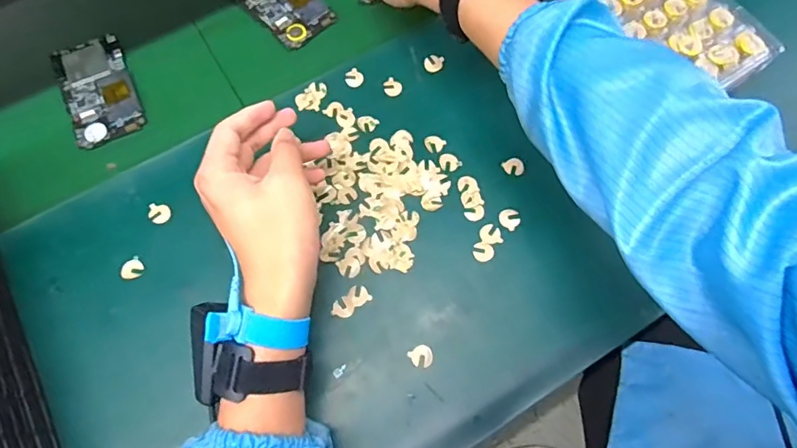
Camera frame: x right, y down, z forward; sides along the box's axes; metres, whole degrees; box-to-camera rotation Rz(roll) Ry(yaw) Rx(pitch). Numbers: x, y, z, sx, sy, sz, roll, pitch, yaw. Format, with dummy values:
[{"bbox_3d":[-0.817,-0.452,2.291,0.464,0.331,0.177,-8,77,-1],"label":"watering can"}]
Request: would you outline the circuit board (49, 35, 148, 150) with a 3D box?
[{"bbox_3d":[-0.298,-0.135,0.497,0.067,0.011,0.122,-24,71,-8],"label":"circuit board"}]

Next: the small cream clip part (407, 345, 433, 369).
[{"bbox_3d":[0.019,0.107,0.404,0.018,0.004,0.018,0,69,0],"label":"small cream clip part"}]

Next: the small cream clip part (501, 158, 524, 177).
[{"bbox_3d":[0.105,-0.052,0.455,0.017,0.004,0.019,-36,73,-12],"label":"small cream clip part"}]

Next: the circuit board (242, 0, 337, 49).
[{"bbox_3d":[-0.126,-0.240,0.537,0.062,0.008,0.117,-39,74,-13],"label":"circuit board"}]

